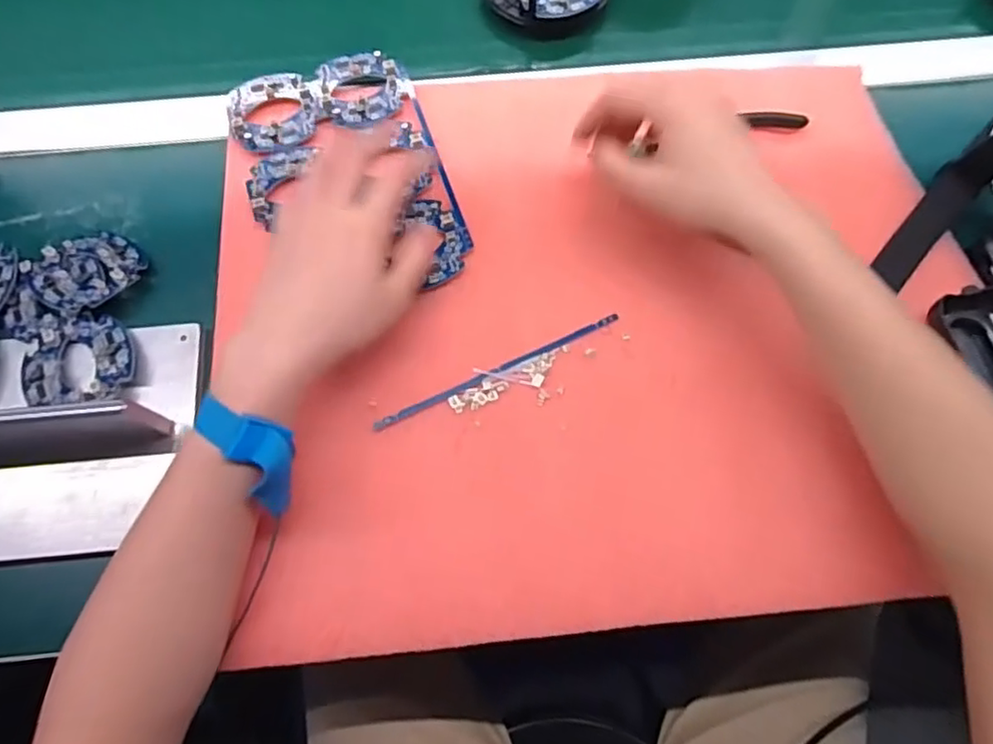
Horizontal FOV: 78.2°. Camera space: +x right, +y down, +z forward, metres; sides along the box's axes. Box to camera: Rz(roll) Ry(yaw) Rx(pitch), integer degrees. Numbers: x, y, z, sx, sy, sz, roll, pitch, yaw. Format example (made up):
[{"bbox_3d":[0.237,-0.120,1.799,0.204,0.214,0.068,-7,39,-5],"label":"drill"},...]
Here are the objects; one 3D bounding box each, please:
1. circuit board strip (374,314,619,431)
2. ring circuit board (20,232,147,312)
[{"bbox_3d":[0.002,-0.001,0.386,0.167,0.004,0.006,-25,72,-7],"label":"circuit board strip"},{"bbox_3d":[-0.273,-0.070,0.408,0.064,0.006,0.062,-36,68,-28],"label":"ring circuit board"}]

